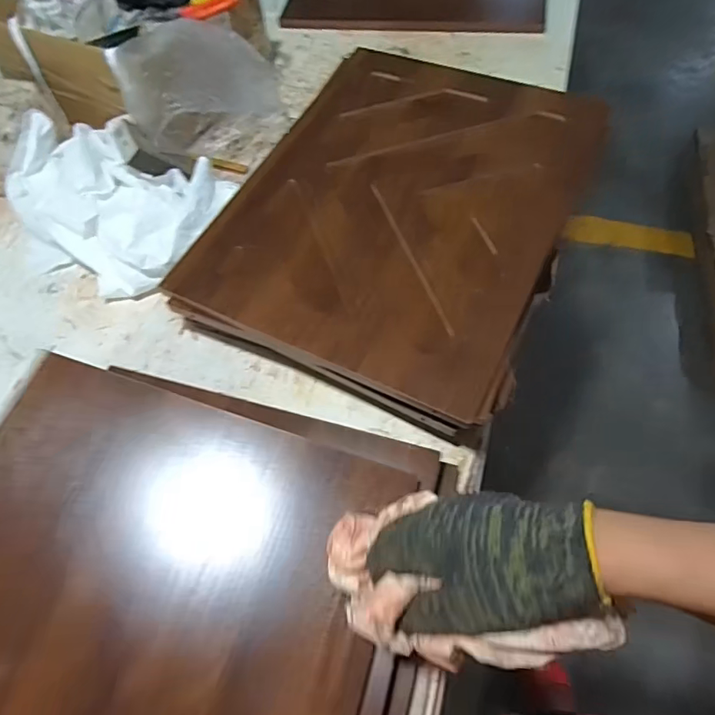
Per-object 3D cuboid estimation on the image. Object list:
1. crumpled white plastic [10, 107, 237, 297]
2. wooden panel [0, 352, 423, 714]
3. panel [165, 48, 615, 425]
[{"bbox_3d":[-0.299,-0.180,0.599,0.258,0.091,0.186,19,65,13],"label":"crumpled white plastic"},{"bbox_3d":[-0.167,0.226,0.325,0.317,0.009,0.414,18,65,4],"label":"wooden panel"},{"bbox_3d":[0.049,-0.171,0.541,0.332,0.018,0.434,23,66,15],"label":"panel"}]

